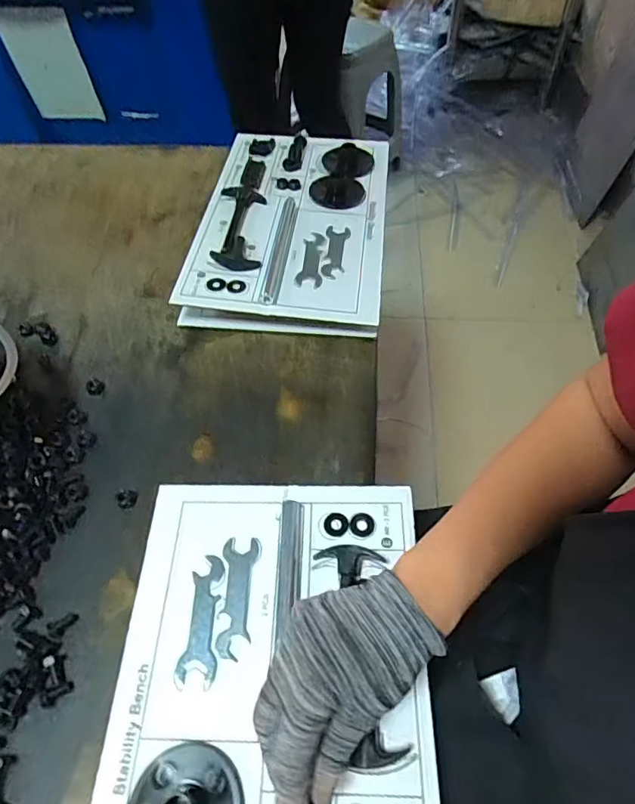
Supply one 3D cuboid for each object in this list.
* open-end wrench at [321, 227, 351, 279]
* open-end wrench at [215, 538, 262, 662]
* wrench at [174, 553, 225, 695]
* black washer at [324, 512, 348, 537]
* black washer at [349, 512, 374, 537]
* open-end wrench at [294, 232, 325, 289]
[{"bbox_3d":[0.022,-0.178,0.608,0.029,0.005,0.092,2,55,4],"label":"open-end wrench"},{"bbox_3d":[-0.063,0.152,0.408,0.029,0.004,0.090,-1,54,2],"label":"open-end wrench"},{"bbox_3d":[-0.089,0.166,0.399,0.028,0.004,0.094,0,55,3],"label":"wrench"},{"bbox_3d":[0.016,0.104,0.440,0.020,0.004,0.021,-1,54,2],"label":"black washer"},{"bbox_3d":[0.037,0.104,0.439,0.021,0.004,0.021,-1,54,2],"label":"black washer"},{"bbox_3d":[-0.006,-0.167,0.599,0.028,0.005,0.098,4,55,5],"label":"open-end wrench"}]

